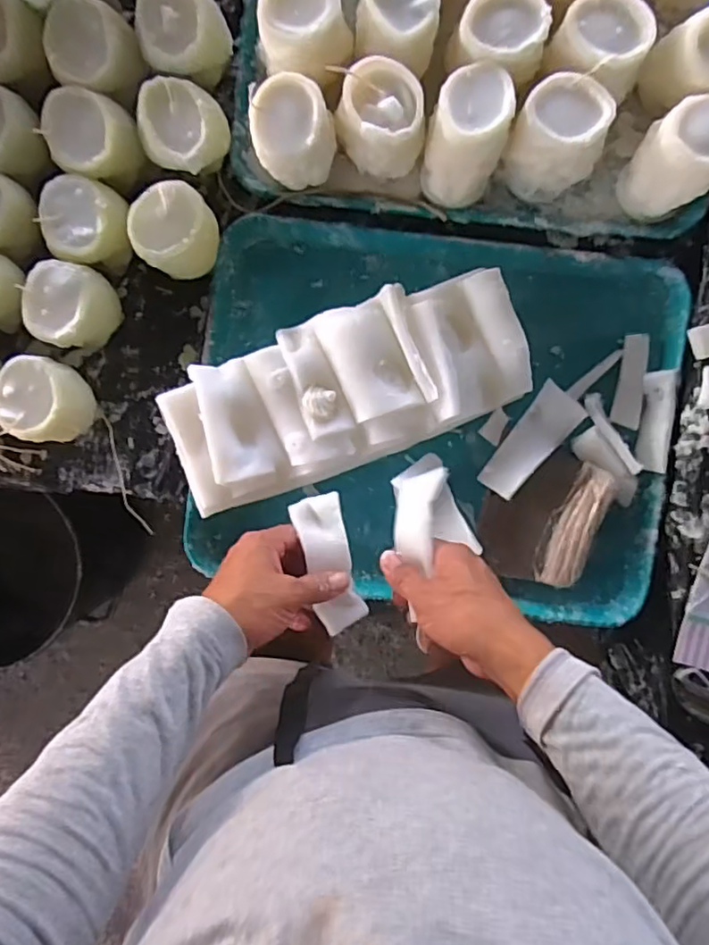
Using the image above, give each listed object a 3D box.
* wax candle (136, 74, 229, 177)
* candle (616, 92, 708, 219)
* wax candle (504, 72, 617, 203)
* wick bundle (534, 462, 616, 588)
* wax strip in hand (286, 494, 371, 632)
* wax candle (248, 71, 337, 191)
[{"bbox_3d":[-0.153,-0.303,0.556,0.070,0.060,0.070,0,93,0],"label":"wax candle"},{"bbox_3d":[0.273,-0.264,0.521,0.066,0.093,0.065,0,93,0],"label":"candle"},{"bbox_3d":[0.172,-0.283,0.532,0.079,0.099,0.063,11,93,0],"label":"wax candle"},{"bbox_3d":[0.206,0.051,0.579,0.042,0.007,0.117,22,96,22],"label":"wick bundle"},{"bbox_3d":[-0.021,0.075,0.509,0.041,0.012,0.112,-13,91,1],"label":"wax strip in hand"},{"bbox_3d":[-0.051,-0.283,0.526,0.069,0.095,0.057,-12,93,1],"label":"wax candle"}]

